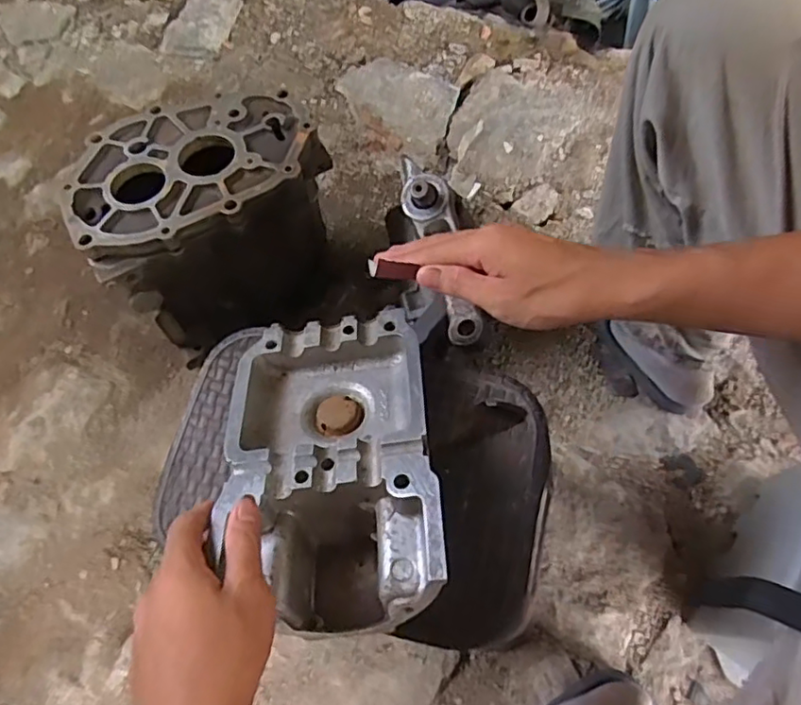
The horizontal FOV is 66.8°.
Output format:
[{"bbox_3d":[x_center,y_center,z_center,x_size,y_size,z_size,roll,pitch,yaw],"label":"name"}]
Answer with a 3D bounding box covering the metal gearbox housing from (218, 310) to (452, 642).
[{"bbox_3d":[-0.044,0.078,0.426,0.137,0.081,0.209,-10,48,3],"label":"metal gearbox housing"}]

